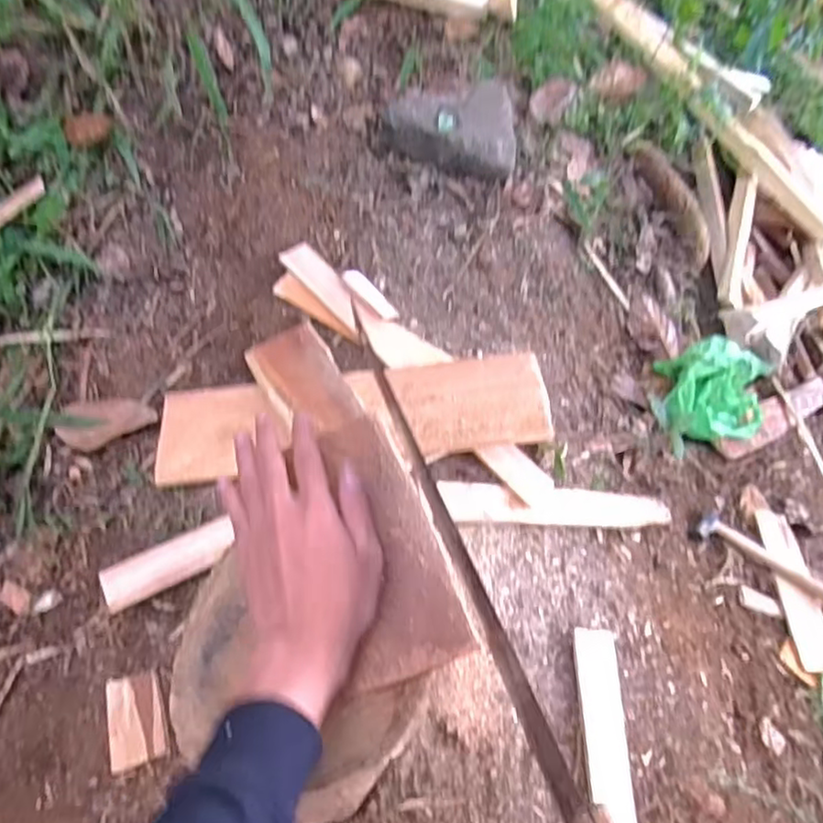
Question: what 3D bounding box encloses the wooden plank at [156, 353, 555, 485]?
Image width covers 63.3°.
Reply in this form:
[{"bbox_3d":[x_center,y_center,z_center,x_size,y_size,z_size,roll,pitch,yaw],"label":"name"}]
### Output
[{"bbox_3d":[-0.061,0.004,0.691,0.395,0.012,0.114,-5,57,2],"label":"wooden plank"}]

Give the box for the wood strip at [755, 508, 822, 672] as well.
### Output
[{"bbox_3d":[0.477,0.215,0.831,0.051,0.014,0.223,6,45,1],"label":"wood strip"}]

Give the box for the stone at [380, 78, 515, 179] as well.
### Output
[{"bbox_3d":[0.051,-0.373,0.862,0.172,0.078,0.112,6,57,1],"label":"stone"}]

